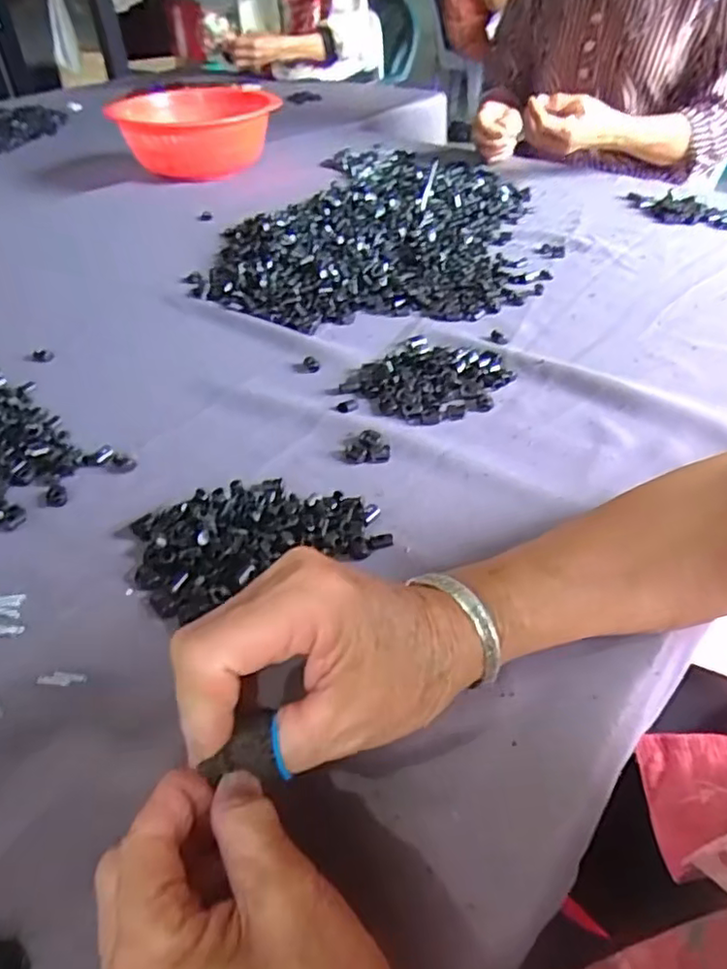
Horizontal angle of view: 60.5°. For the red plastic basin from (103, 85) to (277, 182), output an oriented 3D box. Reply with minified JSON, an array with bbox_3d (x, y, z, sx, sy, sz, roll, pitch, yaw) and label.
[{"bbox_3d":[-0.250,-0.521,0.927,0.218,0.087,0.223,-21,46,-21],"label":"red plastic basin"}]

